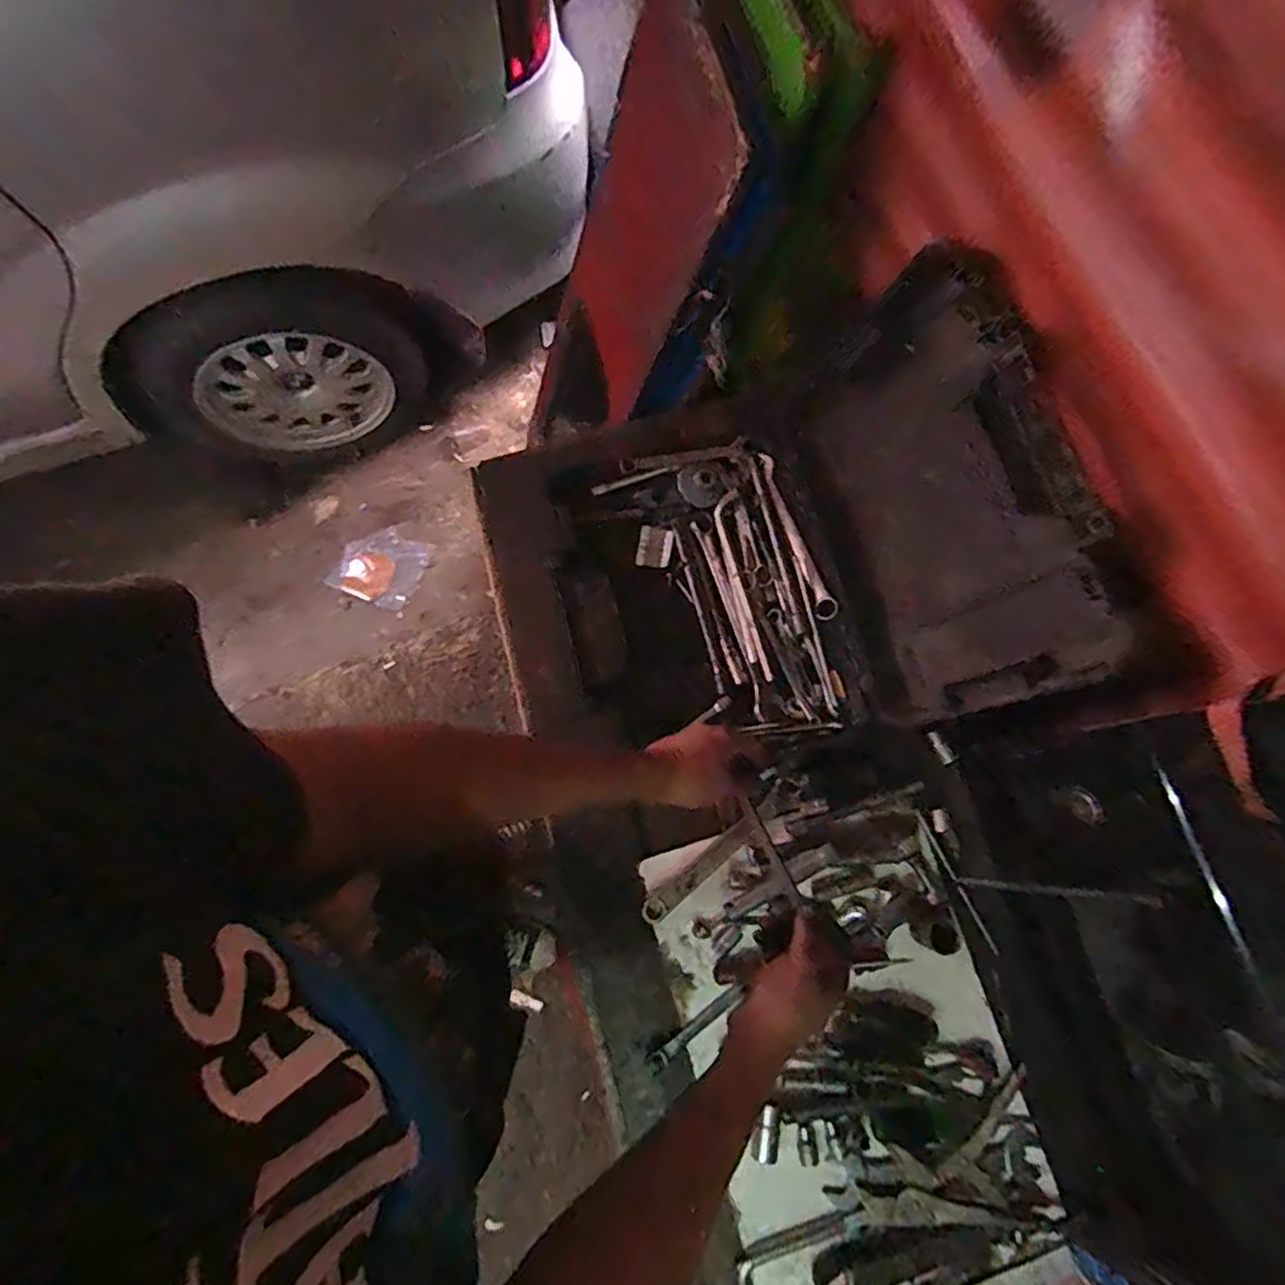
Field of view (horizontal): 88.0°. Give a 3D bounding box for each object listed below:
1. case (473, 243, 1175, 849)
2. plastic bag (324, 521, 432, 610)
[{"bbox_3d":[0.132,-0.113,0.748,0.496,0.360,0.513,-18,80,-9],"label":"case"},{"bbox_3d":[-0.649,-0.197,1.669,0.202,0.027,0.212,28,76,1],"label":"plastic bag"}]

